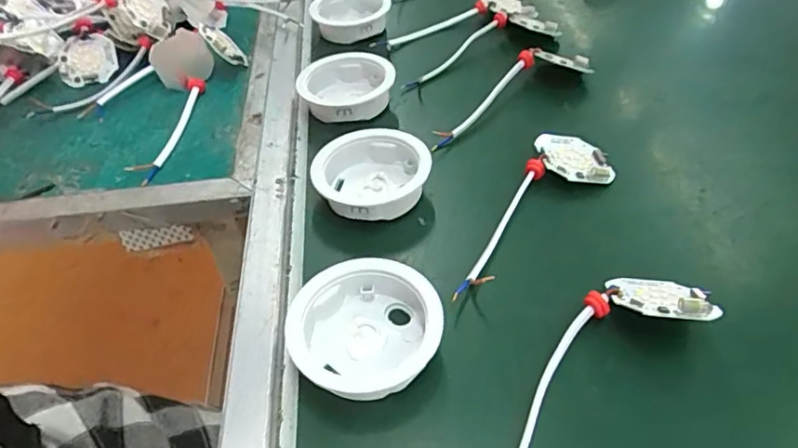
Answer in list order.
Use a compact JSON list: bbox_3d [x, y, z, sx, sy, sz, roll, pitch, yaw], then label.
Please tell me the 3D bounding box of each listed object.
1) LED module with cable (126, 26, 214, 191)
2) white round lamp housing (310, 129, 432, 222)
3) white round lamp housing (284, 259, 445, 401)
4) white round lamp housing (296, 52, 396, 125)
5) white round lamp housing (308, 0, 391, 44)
[{"bbox_3d":[-0.179,-0.096,0.446,0.044,0.038,0.161,-4,44,2],"label":"LED module with cable"},{"bbox_3d":[-0.017,-0.030,0.365,0.070,0.028,0.070,-3,44,3],"label":"white round lamp housing"},{"bbox_3d":[-0.017,0.052,0.282,0.068,0.030,0.060,-34,50,-25],"label":"white round lamp housing"},{"bbox_3d":[-0.041,-0.103,0.438,0.074,0.028,0.070,-3,44,3],"label":"white round lamp housing"},{"bbox_3d":[-0.045,-0.194,0.531,0.072,0.029,0.080,-4,44,2],"label":"white round lamp housing"}]

